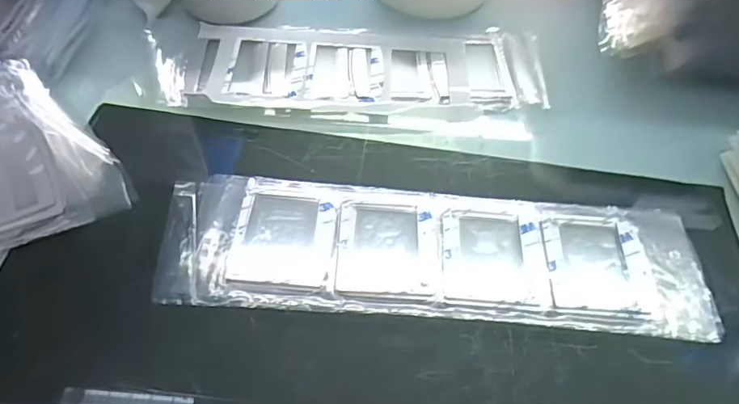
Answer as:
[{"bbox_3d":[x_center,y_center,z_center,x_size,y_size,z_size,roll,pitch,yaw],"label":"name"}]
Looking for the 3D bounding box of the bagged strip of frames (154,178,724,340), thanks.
[{"bbox_3d":[0.041,0.032,0.323,0.338,0.007,0.086,3,55,1],"label":"bagged strip of frames"}]

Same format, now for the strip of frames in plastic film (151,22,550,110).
[{"bbox_3d":[-0.013,-0.113,0.417,0.302,0.009,0.097,0,55,-2],"label":"strip of frames in plastic film"}]

